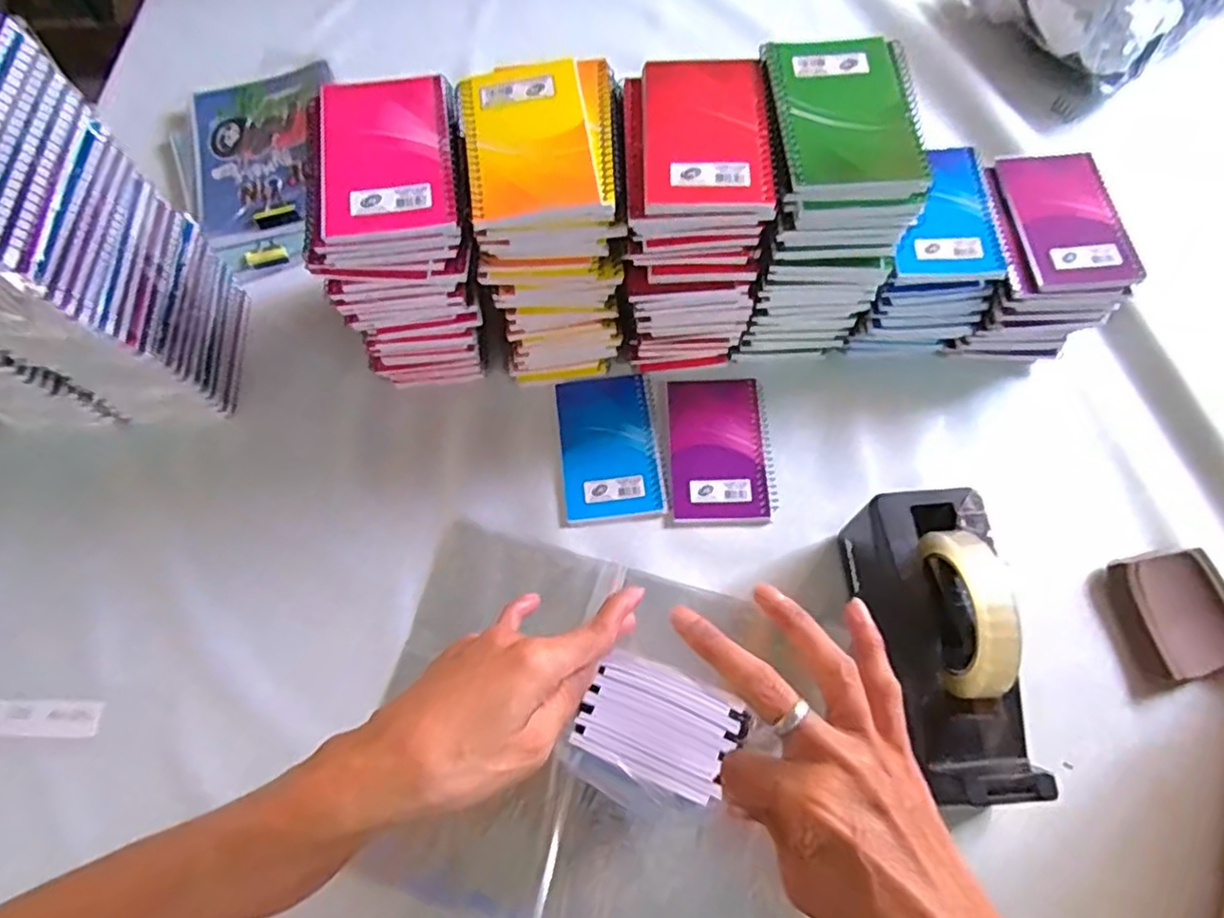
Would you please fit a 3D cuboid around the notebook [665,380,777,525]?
[{"bbox_3d":[0.091,-0.010,0.566,0.085,0.006,0.131,0,67,1],"label":"notebook"}]

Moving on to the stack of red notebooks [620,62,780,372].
[{"bbox_3d":[0.059,-0.175,0.526,0.099,0.207,0.131,-2,67,0],"label":"stack of red notebooks"}]

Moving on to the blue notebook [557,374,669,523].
[{"bbox_3d":[-0.002,-0.013,0.567,0.083,0.006,0.132,-6,67,-2],"label":"blue notebook"}]

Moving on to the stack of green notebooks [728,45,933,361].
[{"bbox_3d":[0.159,-0.187,0.532,0.097,0.215,0.134,1,67,1],"label":"stack of green notebooks"}]

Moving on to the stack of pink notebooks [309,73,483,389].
[{"bbox_3d":[-0.155,-0.157,0.517,0.117,0.207,0.129,-9,67,-3],"label":"stack of pink notebooks"}]

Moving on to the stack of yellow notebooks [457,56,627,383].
[{"bbox_3d":[-0.046,-0.171,0.531,0.106,0.215,0.136,-3,67,0],"label":"stack of yellow notebooks"}]

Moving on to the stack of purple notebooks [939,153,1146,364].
[{"bbox_3d":[0.358,-0.166,0.570,0.104,0.111,0.143,8,67,4],"label":"stack of purple notebooks"}]

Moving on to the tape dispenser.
[{"bbox_3d":[0.220,0.116,0.432,0.074,0.106,0.192,-3,67,0],"label":"tape dispenser"}]

